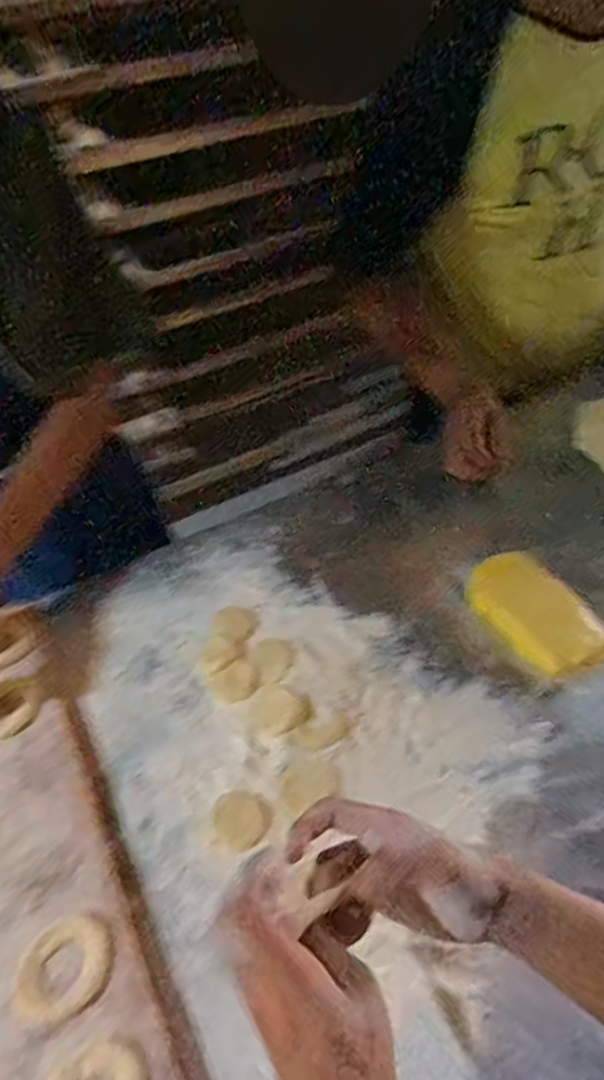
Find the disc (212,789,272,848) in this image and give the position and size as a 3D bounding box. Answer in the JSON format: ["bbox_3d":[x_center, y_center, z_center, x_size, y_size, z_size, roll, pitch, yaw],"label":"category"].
[{"bbox_3d":[-0.053,0.245,0.580,0.046,0.006,0.050,-2,48,2],"label":"disc"}]

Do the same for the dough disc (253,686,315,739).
[{"bbox_3d":[-0.021,0.161,0.629,0.058,0.016,0.047,-23,51,-16],"label":"dough disc"}]

